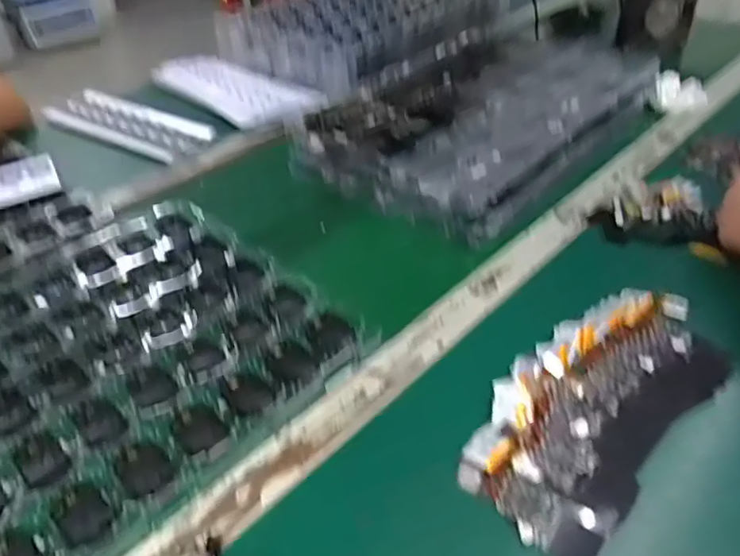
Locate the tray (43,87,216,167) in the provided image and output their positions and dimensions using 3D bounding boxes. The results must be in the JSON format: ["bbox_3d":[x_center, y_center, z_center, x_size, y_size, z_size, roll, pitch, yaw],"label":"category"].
[{"bbox_3d":[-0.359,-0.231,0.903,0.300,0.022,0.098,21,44,27],"label":"tray"}]

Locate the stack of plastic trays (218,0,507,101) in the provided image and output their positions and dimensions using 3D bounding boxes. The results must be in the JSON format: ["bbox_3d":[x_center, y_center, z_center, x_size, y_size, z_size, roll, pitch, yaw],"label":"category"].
[{"bbox_3d":[-0.004,-0.501,1.157,0.357,0.070,0.514,28,47,32],"label":"stack of plastic trays"}]

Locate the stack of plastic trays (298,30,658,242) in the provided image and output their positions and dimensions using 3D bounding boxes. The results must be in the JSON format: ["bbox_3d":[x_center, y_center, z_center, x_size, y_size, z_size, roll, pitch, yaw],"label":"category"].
[{"bbox_3d":[0.165,-0.227,0.835,0.307,0.086,0.475,27,47,31],"label":"stack of plastic trays"}]

